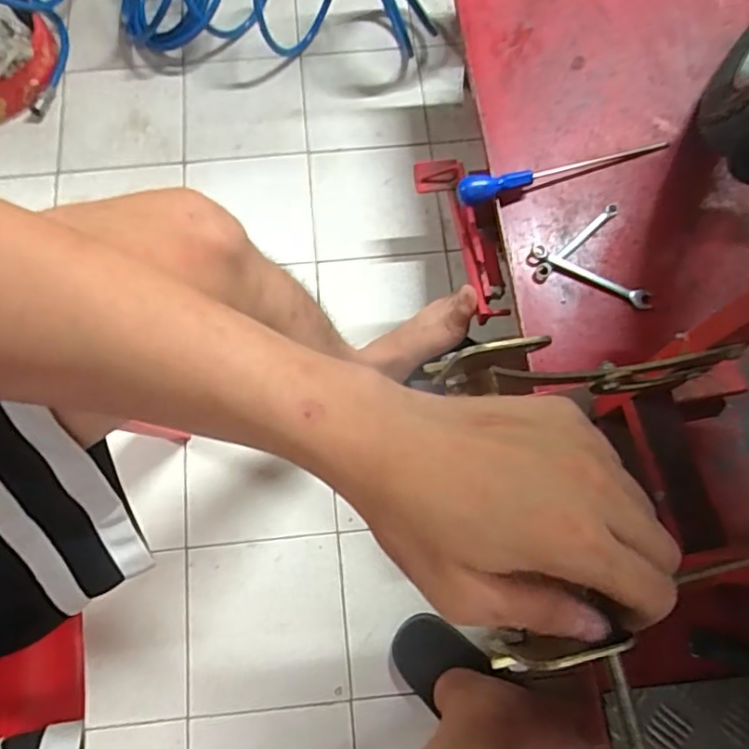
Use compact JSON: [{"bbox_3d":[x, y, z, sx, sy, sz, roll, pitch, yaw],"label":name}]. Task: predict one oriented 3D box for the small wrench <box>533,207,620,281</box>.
[{"bbox_3d":[0.236,-0.157,0.681,0.130,0.006,0.017,-42,77,-11],"label":"small wrench"}]

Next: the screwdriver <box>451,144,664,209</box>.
[{"bbox_3d":[0.230,-0.244,0.696,0.268,0.028,0.027,-13,74,-3],"label":"screwdriver"}]

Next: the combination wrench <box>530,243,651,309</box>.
[{"bbox_3d":[0.251,-0.116,0.674,0.145,0.007,0.020,29,76,9],"label":"combination wrench"}]

